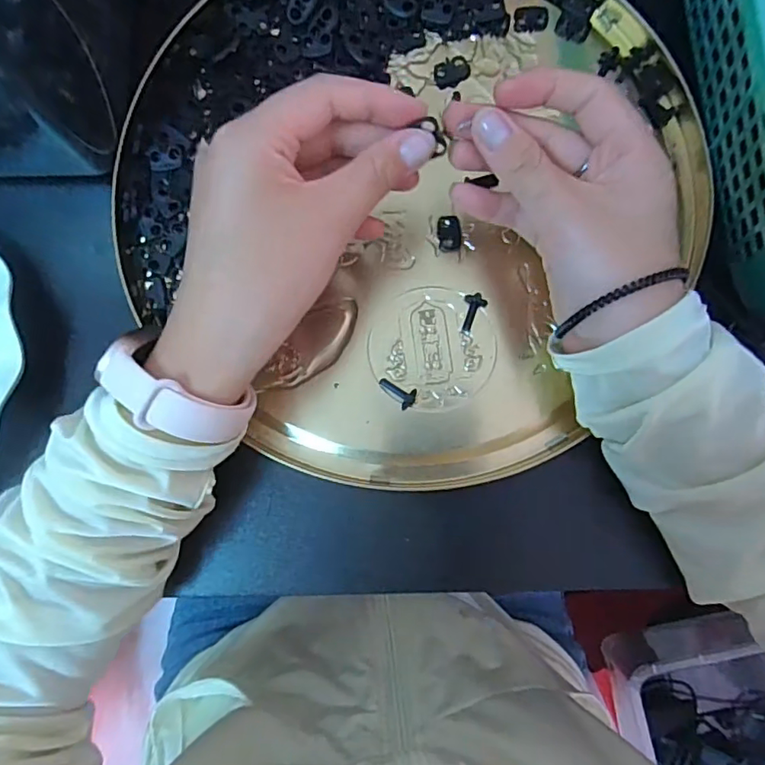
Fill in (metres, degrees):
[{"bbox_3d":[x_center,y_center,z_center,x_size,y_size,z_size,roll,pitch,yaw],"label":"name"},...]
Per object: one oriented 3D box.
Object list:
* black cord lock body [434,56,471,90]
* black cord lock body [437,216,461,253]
[{"bbox_3d":[0.038,-0.167,0.297,0.018,0.004,0.016,-9,84,0],"label":"black cord lock body"},{"bbox_3d":[0.035,-0.078,0.289,0.012,0.004,0.019,-6,84,0],"label":"black cord lock body"}]

